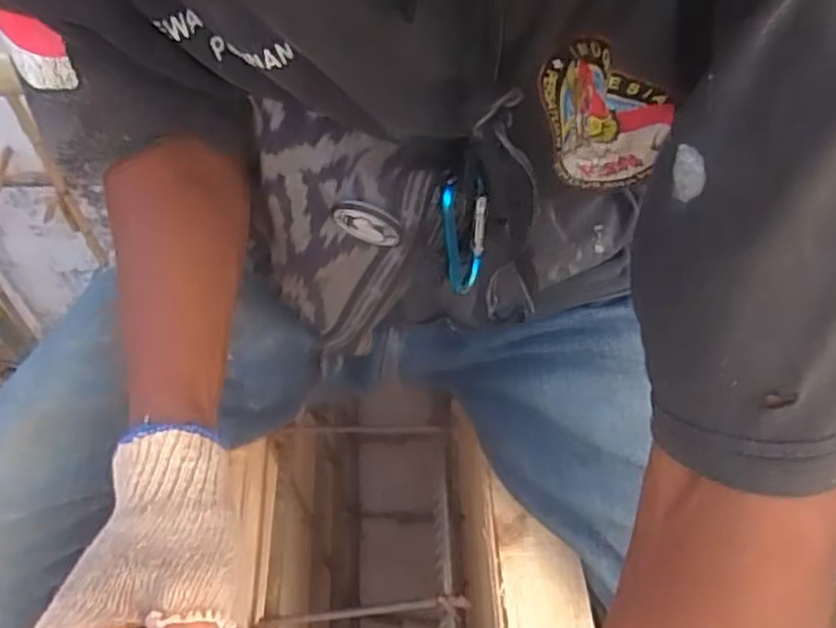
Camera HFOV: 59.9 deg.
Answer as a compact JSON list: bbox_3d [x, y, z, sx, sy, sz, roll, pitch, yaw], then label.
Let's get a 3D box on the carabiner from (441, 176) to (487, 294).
[{"bbox_3d":[0.025,-0.042,0.393,0.007,0.075,0.036,23,43,30],"label":"carabiner"}]

